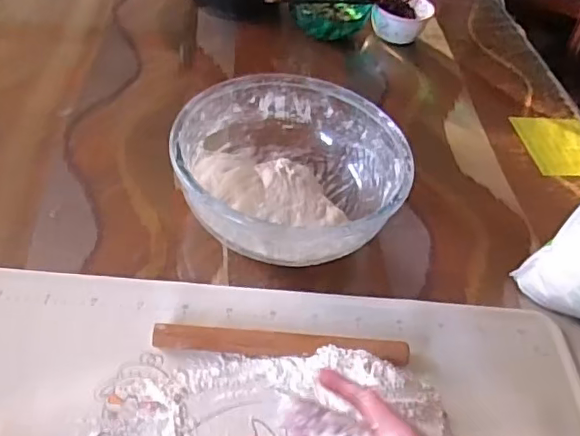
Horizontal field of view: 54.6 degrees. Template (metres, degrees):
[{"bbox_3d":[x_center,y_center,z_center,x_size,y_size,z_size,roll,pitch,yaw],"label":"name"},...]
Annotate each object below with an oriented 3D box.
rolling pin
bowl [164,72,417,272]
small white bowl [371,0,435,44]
[{"bbox_3d":[-0.006,0.132,0.599,0.269,0.025,0.025,6,47,-5],"label":"rolling pin"},{"bbox_3d":[0.003,-0.060,0.716,0.277,0.106,0.266,5,47,-6],"label":"bowl"},{"bbox_3d":[0.217,-0.396,1.113,0.120,0.071,0.106,18,47,5],"label":"small white bowl"}]

